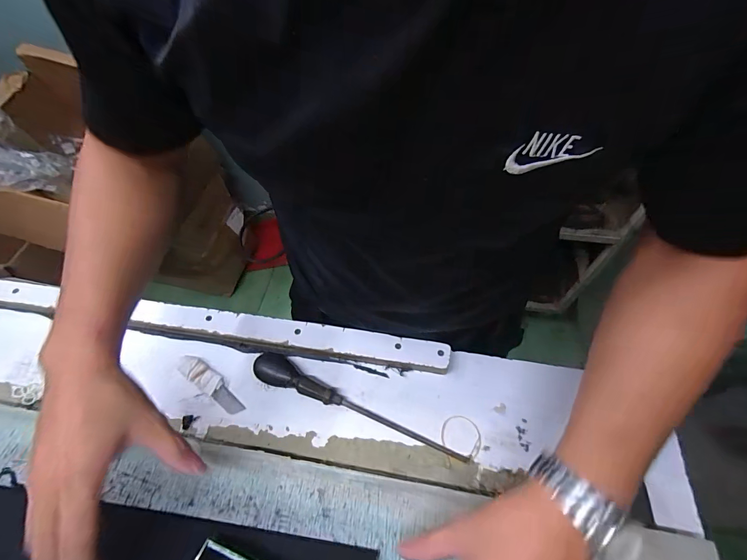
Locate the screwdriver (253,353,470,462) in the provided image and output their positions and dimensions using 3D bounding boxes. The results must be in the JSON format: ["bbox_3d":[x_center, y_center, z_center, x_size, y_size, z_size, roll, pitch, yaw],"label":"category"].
[{"bbox_3d":[-0.023,0.151,0.419,0.272,0.028,0.032,19,58,13],"label":"screwdriver"}]

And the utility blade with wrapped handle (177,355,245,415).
[{"bbox_3d":[-0.202,0.130,0.437,0.100,0.020,0.027,30,61,19],"label":"utility blade with wrapped handle"}]

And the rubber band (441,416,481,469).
[{"bbox_3d":[0.102,0.186,0.408,0.045,0.004,0.054,-5,56,-3],"label":"rubber band"}]

